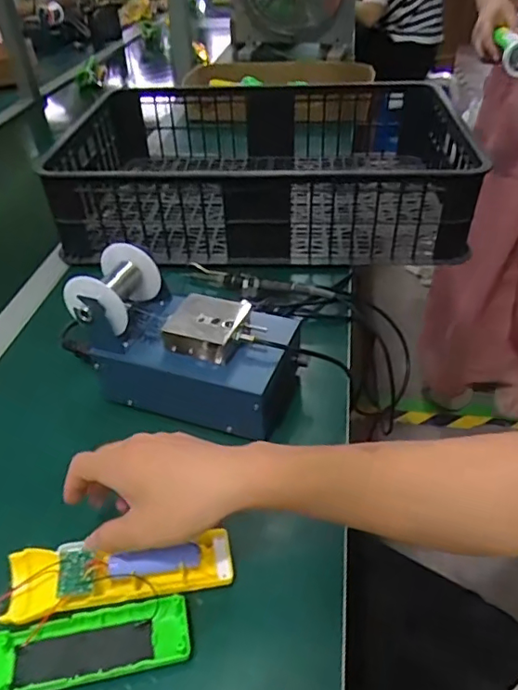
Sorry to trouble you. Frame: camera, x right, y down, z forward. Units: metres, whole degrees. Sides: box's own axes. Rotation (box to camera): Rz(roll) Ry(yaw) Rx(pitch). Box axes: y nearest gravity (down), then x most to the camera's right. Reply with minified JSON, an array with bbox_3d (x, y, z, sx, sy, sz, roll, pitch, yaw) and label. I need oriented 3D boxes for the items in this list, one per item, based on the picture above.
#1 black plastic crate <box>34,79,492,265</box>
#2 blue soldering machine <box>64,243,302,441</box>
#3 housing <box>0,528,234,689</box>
[{"bbox_3d":[0.010,-0.303,0.861,0.572,0.127,0.437,-1,40,3],"label":"black plastic crate"},{"bbox_3d":[-0.065,-0.012,0.532,0.210,0.123,0.125,15,43,18],"label":"blue soldering machine"},{"bbox_3d":[-0.116,0.183,0.379,0.194,0.032,0.096,-11,41,-11],"label":"housing"}]

